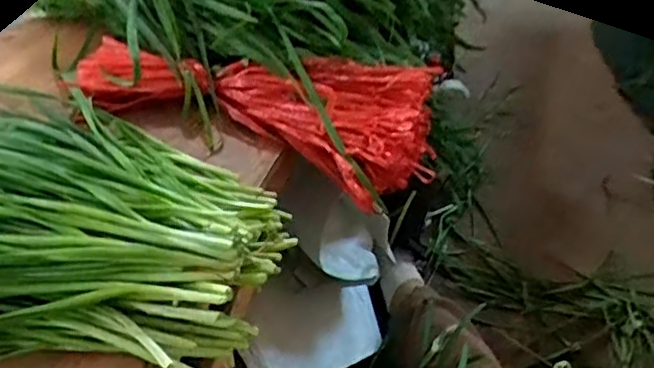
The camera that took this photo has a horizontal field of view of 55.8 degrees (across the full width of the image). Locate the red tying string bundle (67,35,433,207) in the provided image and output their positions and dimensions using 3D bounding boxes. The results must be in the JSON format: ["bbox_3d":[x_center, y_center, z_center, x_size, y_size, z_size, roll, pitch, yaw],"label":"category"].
[{"bbox_3d":[-0.069,-0.077,0.569,0.341,0.071,0.127,18,47,25],"label":"red tying string bundle"}]

